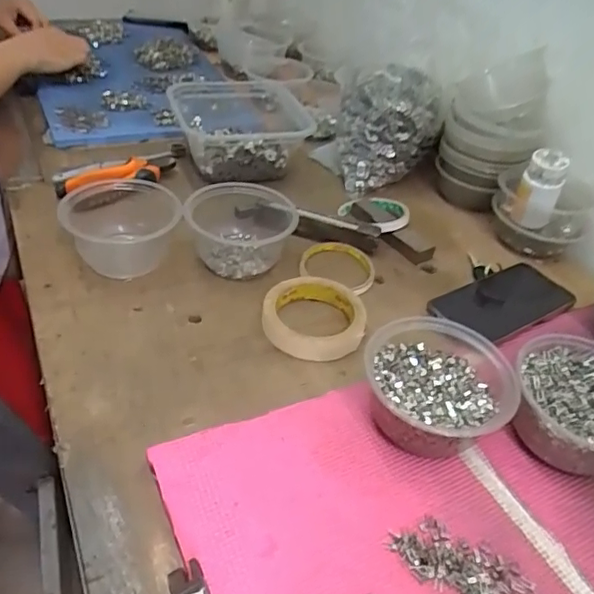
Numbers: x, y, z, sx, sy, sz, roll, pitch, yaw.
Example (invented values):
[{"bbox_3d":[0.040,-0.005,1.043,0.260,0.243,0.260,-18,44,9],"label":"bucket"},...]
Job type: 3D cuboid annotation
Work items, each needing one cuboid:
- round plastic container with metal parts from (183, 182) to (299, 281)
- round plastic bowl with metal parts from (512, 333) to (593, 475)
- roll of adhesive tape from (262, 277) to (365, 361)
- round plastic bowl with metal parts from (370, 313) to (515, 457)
[{"bbox_3d":[-0.060,-0.075,0.614,0.114,0.057,0.110,2,40,-6],"label":"round plastic container with metal parts"},{"bbox_3d":[0.228,0.091,0.455,0.108,0.059,0.111,4,40,-3],"label":"round plastic bowl with metal parts"},{"bbox_3d":[0.016,0.018,0.547,0.096,0.020,0.093,4,40,-3],"label":"roll of adhesive tape"},{"bbox_3d":[0.110,0.075,0.452,0.109,0.060,0.110,4,40,-3],"label":"round plastic bowl with metal parts"}]

